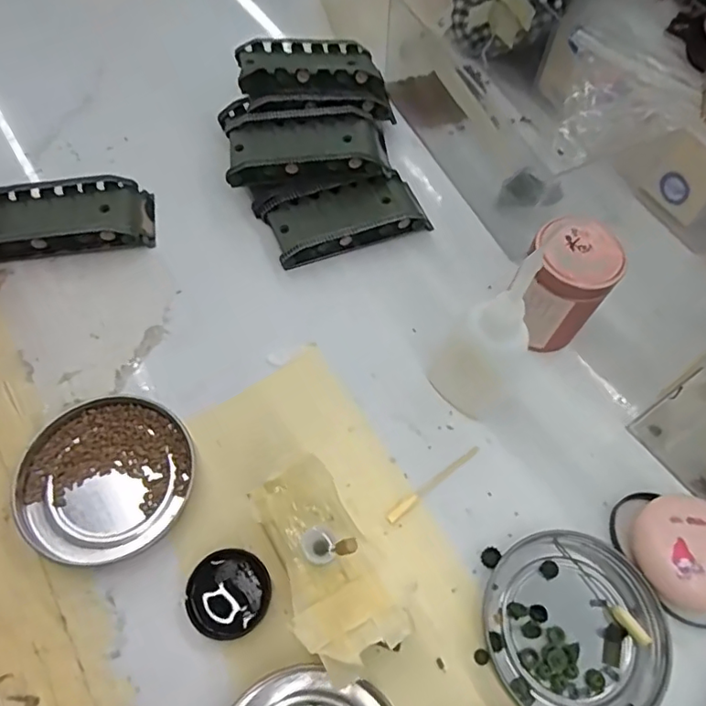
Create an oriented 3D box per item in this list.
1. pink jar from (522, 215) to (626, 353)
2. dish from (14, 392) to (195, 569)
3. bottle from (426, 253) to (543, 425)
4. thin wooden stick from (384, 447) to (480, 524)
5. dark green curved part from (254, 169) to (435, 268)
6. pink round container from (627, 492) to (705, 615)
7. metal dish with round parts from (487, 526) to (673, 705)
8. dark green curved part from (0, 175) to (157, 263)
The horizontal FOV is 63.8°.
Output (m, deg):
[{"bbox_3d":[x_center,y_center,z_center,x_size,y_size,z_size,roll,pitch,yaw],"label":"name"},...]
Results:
[{"bbox_3d":[0.109,-0.033,0.301,0.043,0.066,0.046,1,62,-3],"label":"pink jar"},{"bbox_3d":[-0.117,0.059,0.269,0.080,0.007,0.074,1,62,-3],"label":"dish"},{"bbox_3d":[0.067,-0.002,0.271,0.040,0.094,0.045,41,67,17],"label":"bottle"},{"bbox_3d":[0.040,0.063,0.279,0.059,0.004,0.005,-35,69,-20],"label":"thin wooden stick"},{"bbox_3d":[-0.005,-0.084,0.348,0.095,0.020,0.043,-16,64,-11],"label":"dark green curved part"},{"bbox_3d":[0.151,0.091,0.259,0.047,0.024,0.045,42,67,18],"label":"pink round container"},{"bbox_3d":[0.098,0.121,0.249,0.074,0.008,0.079,1,62,-3],"label":"metal dish with round parts"},{"bbox_3d":[-0.169,-0.080,0.334,0.096,0.020,0.044,-10,63,-8],"label":"dark green curved part"}]

